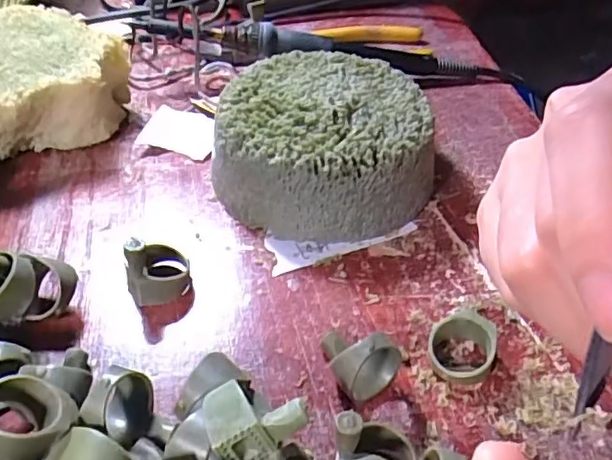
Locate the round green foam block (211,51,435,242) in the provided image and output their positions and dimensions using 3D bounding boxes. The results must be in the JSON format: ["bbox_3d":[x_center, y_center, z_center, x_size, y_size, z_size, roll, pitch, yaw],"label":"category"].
[{"bbox_3d":[0.009,-0.042,0.283,0.100,0.046,0.093,2,45,-2],"label":"round green foam block"}]

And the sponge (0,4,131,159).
[{"bbox_3d":[-0.161,-0.077,0.312,0.120,0.044,0.104,-23,51,-24],"label":"sponge"}]

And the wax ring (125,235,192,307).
[{"bbox_3d":[-0.061,0.012,0.238,0.023,0.031,0.023,-9,46,-12],"label":"wax ring"}]

